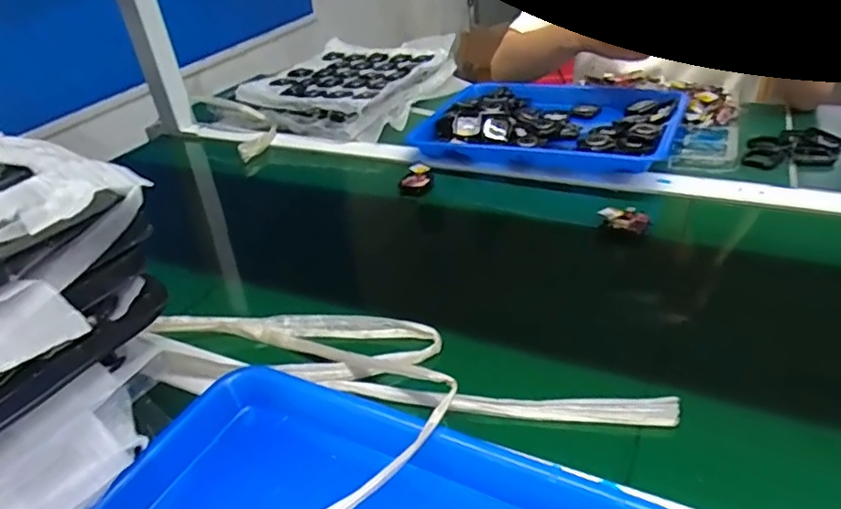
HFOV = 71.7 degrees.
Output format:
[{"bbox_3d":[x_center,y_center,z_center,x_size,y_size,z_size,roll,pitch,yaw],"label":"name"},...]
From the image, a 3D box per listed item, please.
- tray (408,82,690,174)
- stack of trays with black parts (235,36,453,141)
[{"bbox_3d":[0.171,-0.180,0.793,0.334,0.046,0.236,11,38,24],"label":"tray"},{"bbox_3d":[-0.116,-0.302,1.031,0.277,0.056,0.333,12,38,25],"label":"stack of trays with black parts"}]

